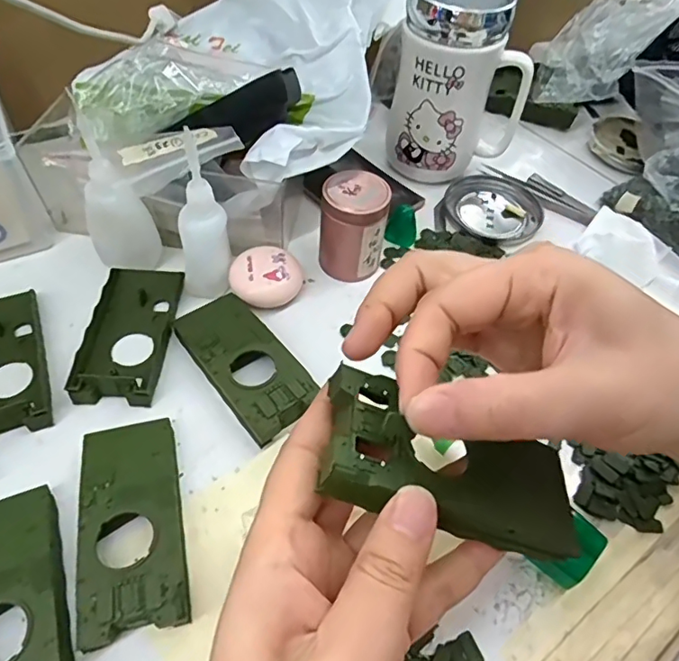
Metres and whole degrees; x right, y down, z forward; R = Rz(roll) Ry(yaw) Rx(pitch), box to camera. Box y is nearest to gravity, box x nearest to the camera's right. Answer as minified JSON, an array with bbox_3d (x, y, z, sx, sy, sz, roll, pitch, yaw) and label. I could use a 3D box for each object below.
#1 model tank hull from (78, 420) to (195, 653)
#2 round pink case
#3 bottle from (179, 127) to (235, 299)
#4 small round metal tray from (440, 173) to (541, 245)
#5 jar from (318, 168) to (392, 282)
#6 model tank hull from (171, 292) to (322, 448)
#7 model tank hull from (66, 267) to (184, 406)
[{"bbox_3d":[-0.101,0.093,0.261,0.046,0.017,0.104,-11,54,-13],"label":"model tank hull"},{"bbox_3d":[-0.050,-0.035,0.362,0.047,0.026,0.039,-6,53,-9],"label":"round pink case"},{"bbox_3d":[-0.088,-0.069,0.327,0.026,0.102,0.032,8,52,2],"label":"bottle"},{"bbox_3d":[0.125,-0.098,0.440,0.075,0.020,0.077,2,52,-3],"label":"small round metal tray"},{"bbox_3d":[0.009,-0.070,0.368,0.045,0.066,0.041,-2,53,-6],"label":"jar"},{"bbox_3d":[-0.057,0.018,0.321,0.046,0.012,0.105,-30,60,-24],"label":"model tank hull"},{"bbox_3d":[-0.131,-0.002,0.335,0.046,0.017,0.105,1,52,-3],"label":"model tank hull"}]

